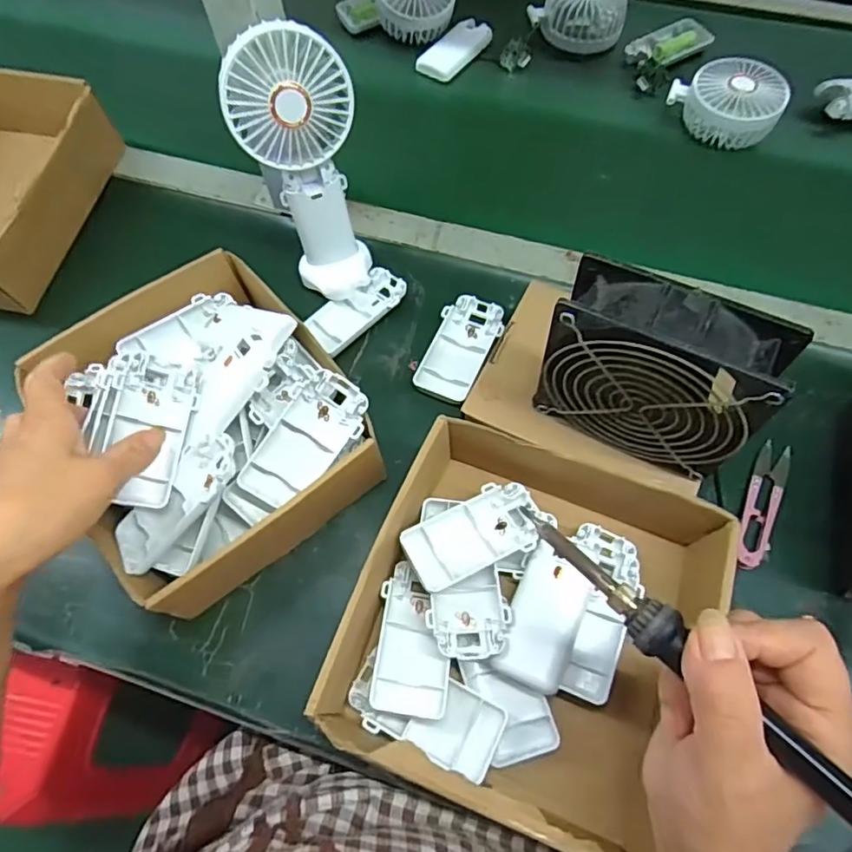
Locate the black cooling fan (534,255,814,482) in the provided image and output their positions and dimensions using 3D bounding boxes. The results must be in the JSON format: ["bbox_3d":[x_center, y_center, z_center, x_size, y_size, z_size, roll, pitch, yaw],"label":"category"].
[{"bbox_3d":[0.130,-0.030,0.335,0.118,0.112,0.048,28,69,13],"label":"black cooling fan"}]

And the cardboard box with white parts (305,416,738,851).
[{"bbox_3d":[0.064,0.118,0.364,0.195,0.083,0.214,20,71,10],"label":"cardboard box with white parts"}]

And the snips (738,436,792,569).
[{"bbox_3d":[0.244,0.055,0.413,0.023,0.015,0.102,24,71,12],"label":"snips"}]

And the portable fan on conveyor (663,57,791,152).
[{"bbox_3d":[0.300,-0.324,0.574,0.102,0.045,0.077,35,74,15],"label":"portable fan on conveyor"}]

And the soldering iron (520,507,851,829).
[{"bbox_3d":[0.121,0.110,0.231,0.020,0.026,0.215,-41,64,-13],"label":"soldering iron"}]

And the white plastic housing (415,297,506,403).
[{"bbox_3d":[0.029,-0.062,0.477,0.050,0.016,0.096,18,70,10],"label":"white plastic housing"}]

